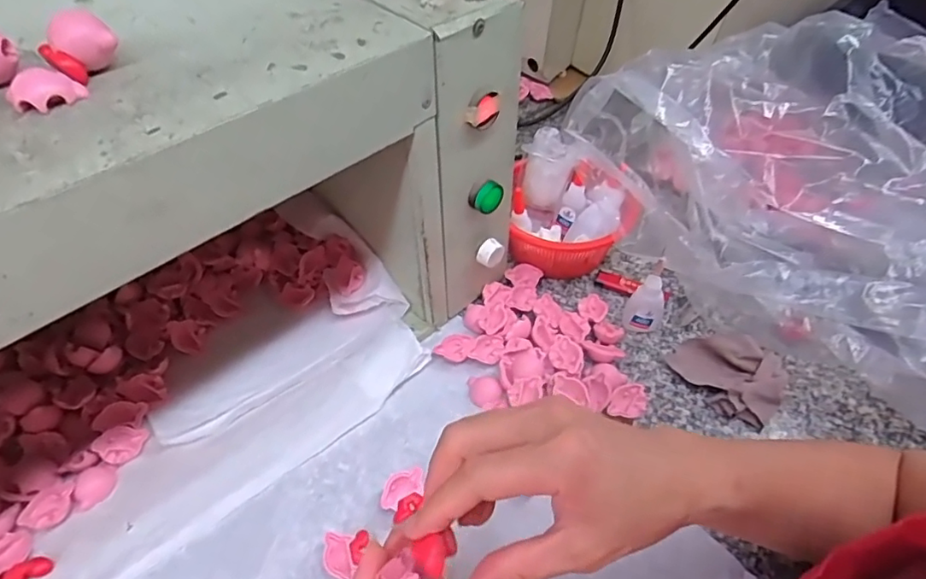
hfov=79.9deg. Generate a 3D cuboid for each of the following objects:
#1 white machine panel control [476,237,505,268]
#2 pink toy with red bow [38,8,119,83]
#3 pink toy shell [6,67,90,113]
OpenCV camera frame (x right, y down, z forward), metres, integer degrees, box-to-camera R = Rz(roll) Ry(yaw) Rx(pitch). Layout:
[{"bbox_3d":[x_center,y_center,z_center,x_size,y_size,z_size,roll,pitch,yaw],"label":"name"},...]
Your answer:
[{"bbox_3d":[0.025,-0.033,0.507,0.016,0.023,0.022,36,57,28],"label":"white machine panel control"},{"bbox_3d":[-0.199,-0.127,0.285,0.025,0.024,0.031,32,55,25],"label":"pink toy with red bow"},{"bbox_3d":[-0.208,-0.100,0.275,0.032,0.012,0.021,-29,54,-24],"label":"pink toy shell"}]

